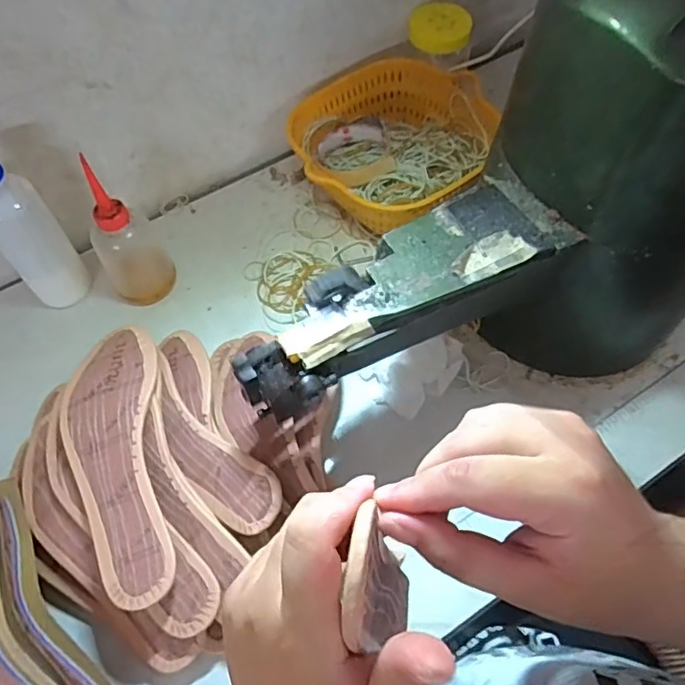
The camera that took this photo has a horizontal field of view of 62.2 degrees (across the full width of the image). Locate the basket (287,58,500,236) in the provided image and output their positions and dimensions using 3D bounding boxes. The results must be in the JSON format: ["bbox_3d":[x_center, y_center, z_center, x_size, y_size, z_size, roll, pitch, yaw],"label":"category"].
[{"bbox_3d":[0.053,-0.215,0.643,0.207,0.090,0.216,0,60,1],"label":"basket"}]

